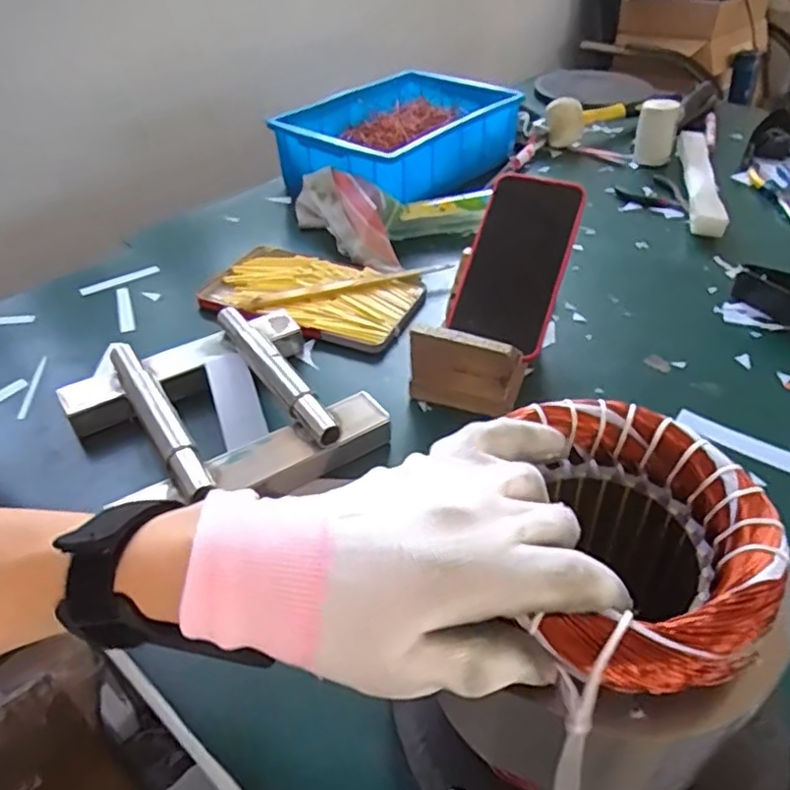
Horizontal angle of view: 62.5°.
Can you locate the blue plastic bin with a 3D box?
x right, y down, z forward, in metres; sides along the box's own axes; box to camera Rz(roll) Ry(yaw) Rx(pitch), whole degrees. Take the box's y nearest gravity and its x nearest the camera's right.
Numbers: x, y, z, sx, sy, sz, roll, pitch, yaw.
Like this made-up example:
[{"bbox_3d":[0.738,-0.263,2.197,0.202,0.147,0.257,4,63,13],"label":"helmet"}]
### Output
[{"bbox_3d":[0.007,-0.333,0.863,0.213,0.096,0.298,23,47,26],"label":"blue plastic bin"}]

